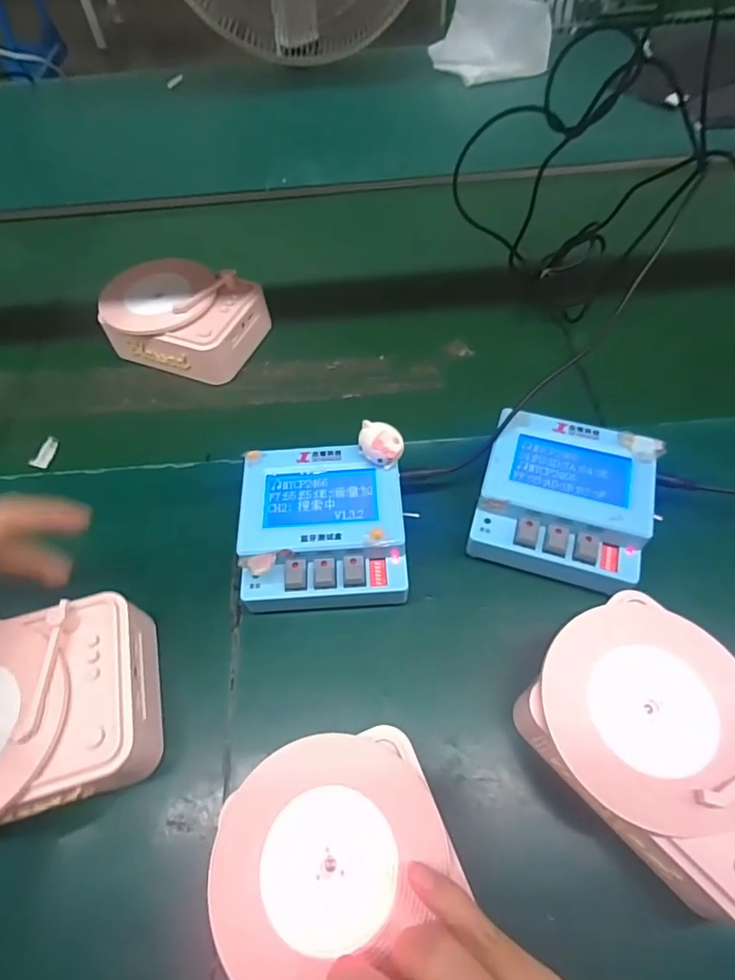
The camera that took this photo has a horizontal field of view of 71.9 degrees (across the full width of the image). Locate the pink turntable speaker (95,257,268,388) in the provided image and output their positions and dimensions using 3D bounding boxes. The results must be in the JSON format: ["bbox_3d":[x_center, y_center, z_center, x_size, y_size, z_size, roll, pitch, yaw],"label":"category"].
[{"bbox_3d":[-0.167,-0.157,0.466,0.126,0.055,0.095,17,60,13],"label":"pink turntable speaker"}]

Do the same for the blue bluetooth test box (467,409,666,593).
[{"bbox_3d":[0.125,0.009,0.333,0.103,0.048,0.101,14,59,12],"label":"blue bluetooth test box"}]

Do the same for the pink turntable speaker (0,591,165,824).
[{"bbox_3d":[-0.179,0.120,0.277,0.125,0.053,0.107,-14,58,-6],"label":"pink turntable speaker"}]

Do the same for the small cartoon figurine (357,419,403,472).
[{"bbox_3d":[0.009,-0.027,0.321,0.027,0.029,0.024,-1,58,2],"label":"small cartoon figurine"}]

